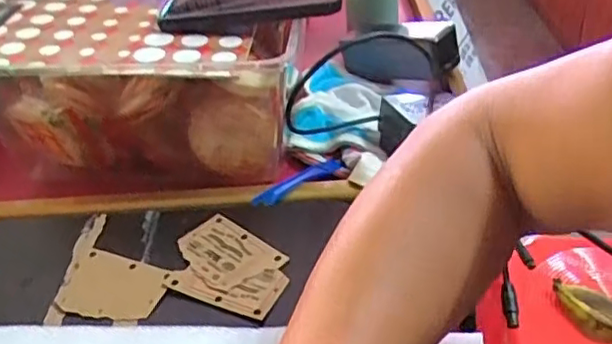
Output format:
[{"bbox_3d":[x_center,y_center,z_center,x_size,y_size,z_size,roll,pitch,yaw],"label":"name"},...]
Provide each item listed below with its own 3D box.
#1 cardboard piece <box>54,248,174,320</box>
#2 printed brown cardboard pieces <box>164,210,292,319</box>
[{"bbox_3d":[-0.139,0.080,0.445,0.082,0.005,0.054,10,37,18],"label":"cardboard piece"},{"bbox_3d":[-0.055,0.064,0.455,0.093,0.004,0.077,13,38,22],"label":"printed brown cardboard pieces"}]

